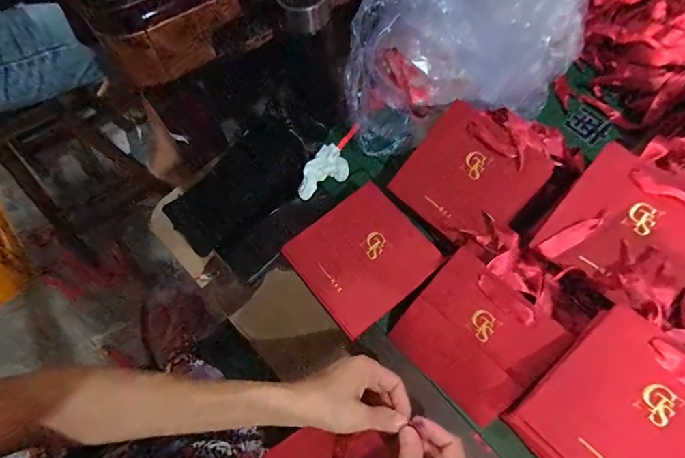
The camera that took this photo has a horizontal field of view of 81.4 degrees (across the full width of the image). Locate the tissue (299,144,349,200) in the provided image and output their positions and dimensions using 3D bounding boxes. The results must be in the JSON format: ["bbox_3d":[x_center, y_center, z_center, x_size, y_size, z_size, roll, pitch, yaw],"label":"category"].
[{"bbox_3d":[-0.032,-0.081,0.553,0.084,0.027,0.048,-35,70,-14],"label":"tissue"}]

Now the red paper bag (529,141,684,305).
[{"bbox_3d":[0.304,-0.001,0.416,0.139,0.011,0.144,37,99,17],"label":"red paper bag"}]

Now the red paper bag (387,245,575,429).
[{"bbox_3d":[0.139,0.117,0.429,0.138,0.009,0.138,43,109,22],"label":"red paper bag"}]

